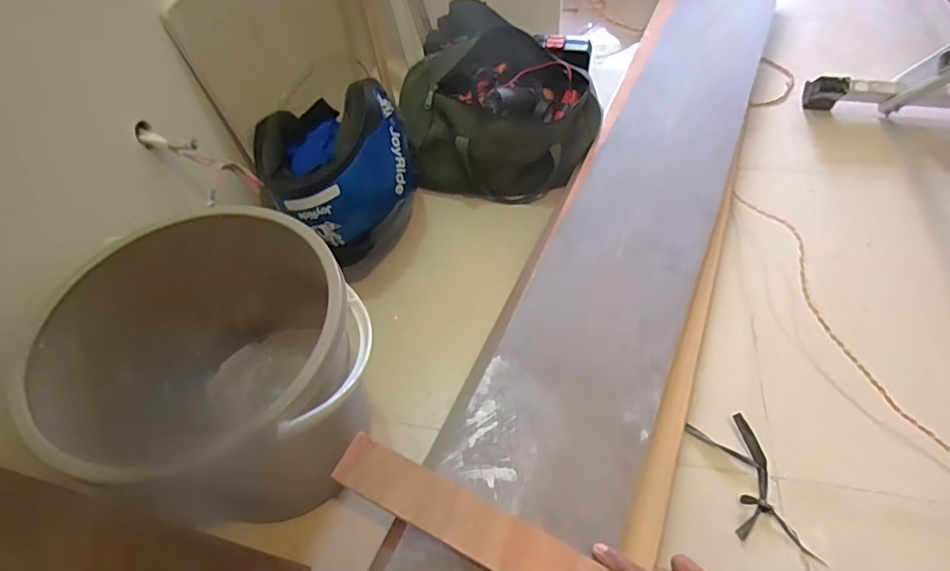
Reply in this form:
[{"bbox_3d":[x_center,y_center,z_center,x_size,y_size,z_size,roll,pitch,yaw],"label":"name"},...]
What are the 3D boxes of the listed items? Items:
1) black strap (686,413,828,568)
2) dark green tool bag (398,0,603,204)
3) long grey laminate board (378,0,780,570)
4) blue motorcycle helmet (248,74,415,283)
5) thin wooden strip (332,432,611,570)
[{"bbox_3d":[0.349,0.254,0.650,0.076,0.020,0.189,-13,54,-5],"label":"black strap"},{"bbox_3d":[0.027,-0.370,1.012,0.344,0.198,0.407,-14,54,-6],"label":"dark green tool bag"},{"bbox_3d":[0.300,-0.178,0.883,0.237,0.044,1.708,19,57,17],"label":"long grey laminate board"},{"bbox_3d":[-0.220,-0.183,0.865,0.241,0.248,0.262,-37,59,-21],"label":"blue motorcycle helmet"},{"bbox_3d":[0.003,0.252,0.536,0.317,0.011,0.055,25,66,11],"label":"thin wooden strip"}]

